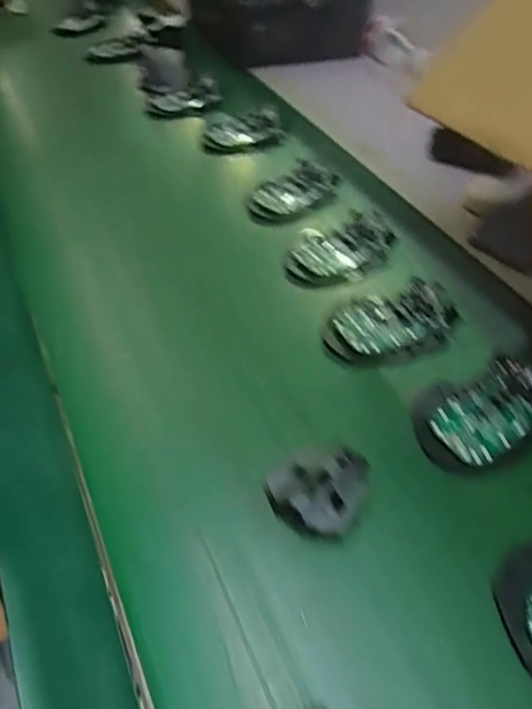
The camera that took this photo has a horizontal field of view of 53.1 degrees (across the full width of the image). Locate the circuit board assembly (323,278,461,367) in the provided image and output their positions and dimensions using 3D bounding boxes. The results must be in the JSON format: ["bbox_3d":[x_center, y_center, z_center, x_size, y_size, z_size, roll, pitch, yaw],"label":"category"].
[{"bbox_3d":[0.104,-0.028,0.430,0.112,0.020,0.067,-12,50,-15],"label":"circuit board assembly"}]

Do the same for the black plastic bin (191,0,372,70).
[{"bbox_3d":[0.034,-0.537,0.839,0.269,0.103,0.144,-21,53,-22],"label":"black plastic bin"}]

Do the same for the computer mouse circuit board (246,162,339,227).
[{"bbox_3d":[0.030,-0.172,0.562,0.107,0.019,0.053,-32,57,-29],"label":"computer mouse circuit board"}]

